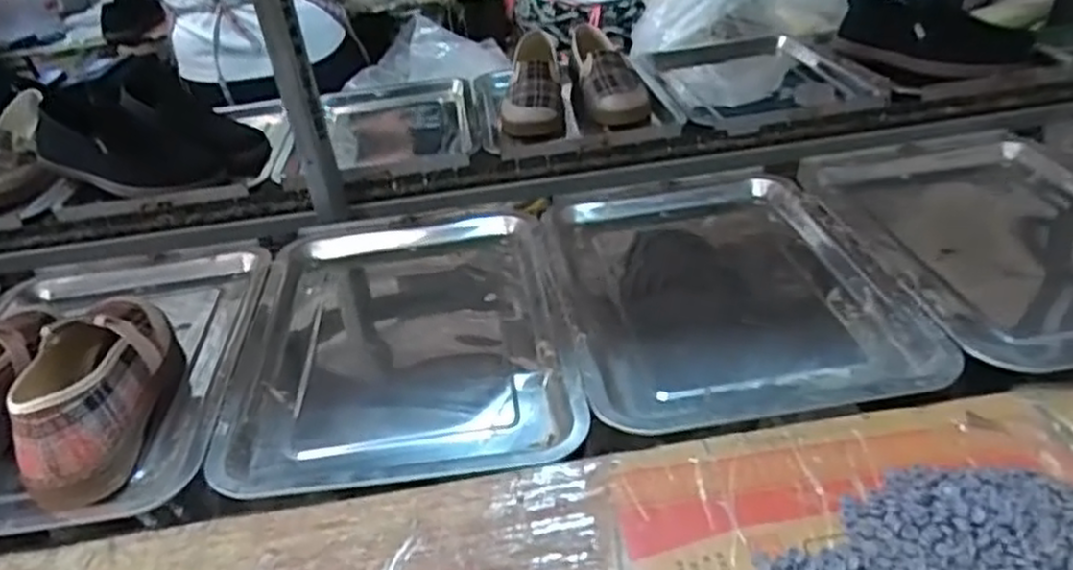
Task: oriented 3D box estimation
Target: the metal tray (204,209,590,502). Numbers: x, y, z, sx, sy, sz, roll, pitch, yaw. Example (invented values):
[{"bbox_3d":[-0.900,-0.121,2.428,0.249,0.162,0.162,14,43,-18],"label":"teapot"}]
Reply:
[{"bbox_3d":[-0.114,0.029,0.639,0.258,0.028,0.364,-8,32,-4],"label":"metal tray"}]

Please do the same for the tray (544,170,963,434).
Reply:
[{"bbox_3d":[0.152,-0.004,0.654,0.260,0.026,0.359,-7,32,-3],"label":"tray"}]

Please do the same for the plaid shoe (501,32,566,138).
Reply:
[{"bbox_3d":[0.001,-0.292,1.079,0.081,0.062,0.225,-1,48,7],"label":"plaid shoe"}]

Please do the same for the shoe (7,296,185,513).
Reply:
[{"bbox_3d":[-0.330,0.070,0.568,0.088,0.069,0.200,-15,33,-15],"label":"shoe"}]

